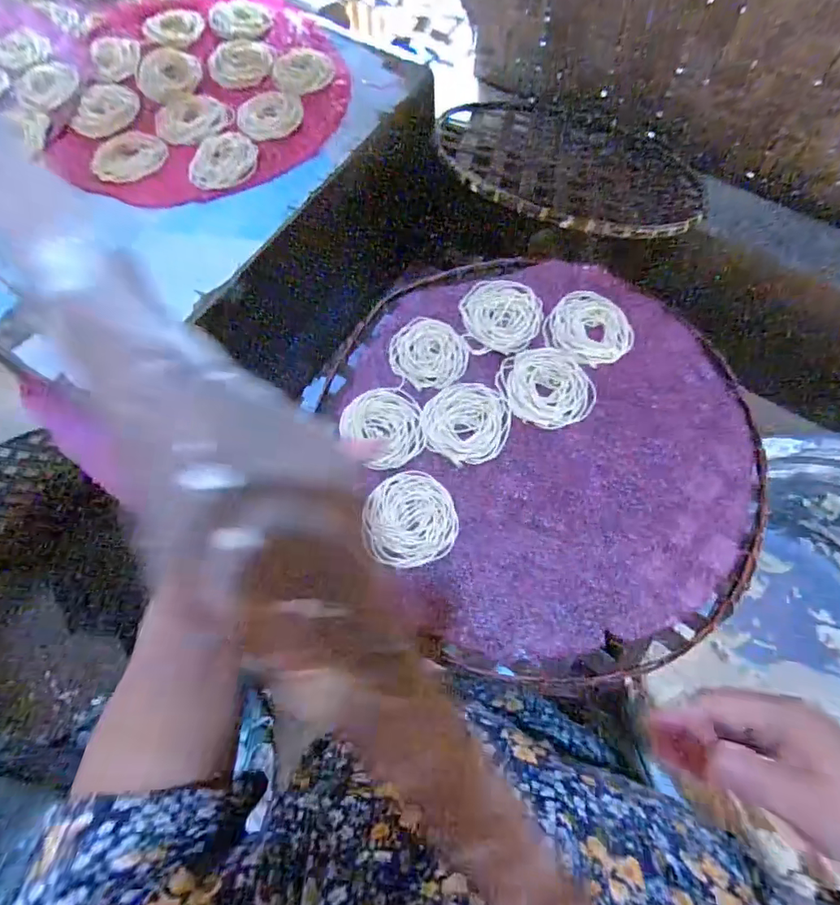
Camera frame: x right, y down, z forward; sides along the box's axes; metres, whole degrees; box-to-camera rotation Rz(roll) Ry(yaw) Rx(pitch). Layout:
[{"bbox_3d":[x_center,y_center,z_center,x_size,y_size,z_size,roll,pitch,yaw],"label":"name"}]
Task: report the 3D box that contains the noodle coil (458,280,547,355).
[{"bbox_3d":[0.078,-0.129,0.462,0.074,0.004,0.075,0,71,0],"label":"noodle coil"}]

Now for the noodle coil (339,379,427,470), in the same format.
[{"bbox_3d":[-0.031,-0.021,0.431,0.070,0.012,0.075,0,71,0],"label":"noodle coil"}]

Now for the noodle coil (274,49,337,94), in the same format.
[{"bbox_3d":[-0.132,-0.434,0.552,0.069,0.004,0.068,0,71,0],"label":"noodle coil"}]

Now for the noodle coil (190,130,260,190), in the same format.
[{"bbox_3d":[-0.202,-0.302,0.509,0.063,0.008,0.076,9,71,3],"label":"noodle coil"}]

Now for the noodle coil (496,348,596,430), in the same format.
[{"bbox_3d":[0.115,-0.061,0.440,0.078,0.004,0.080,0,71,0],"label":"noodle coil"}]

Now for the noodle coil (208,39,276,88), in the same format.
[{"bbox_3d":[-0.204,-0.445,0.558,0.073,0.004,0.079,-10,71,-4],"label":"noodle coil"}]

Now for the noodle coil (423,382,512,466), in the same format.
[{"bbox_3d":[0.041,-0.028,0.428,0.074,0.004,0.076,0,71,0],"label":"noodle coil"}]

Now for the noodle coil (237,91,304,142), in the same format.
[{"bbox_3d":[-0.161,-0.365,0.528,0.068,0.004,0.072,0,71,0],"label":"noodle coil"}]

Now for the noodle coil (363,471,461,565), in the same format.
[{"bbox_3d":[-0.008,0.053,0.396,0.074,0.006,0.076,0,71,0],"label":"noodle coil"}]

